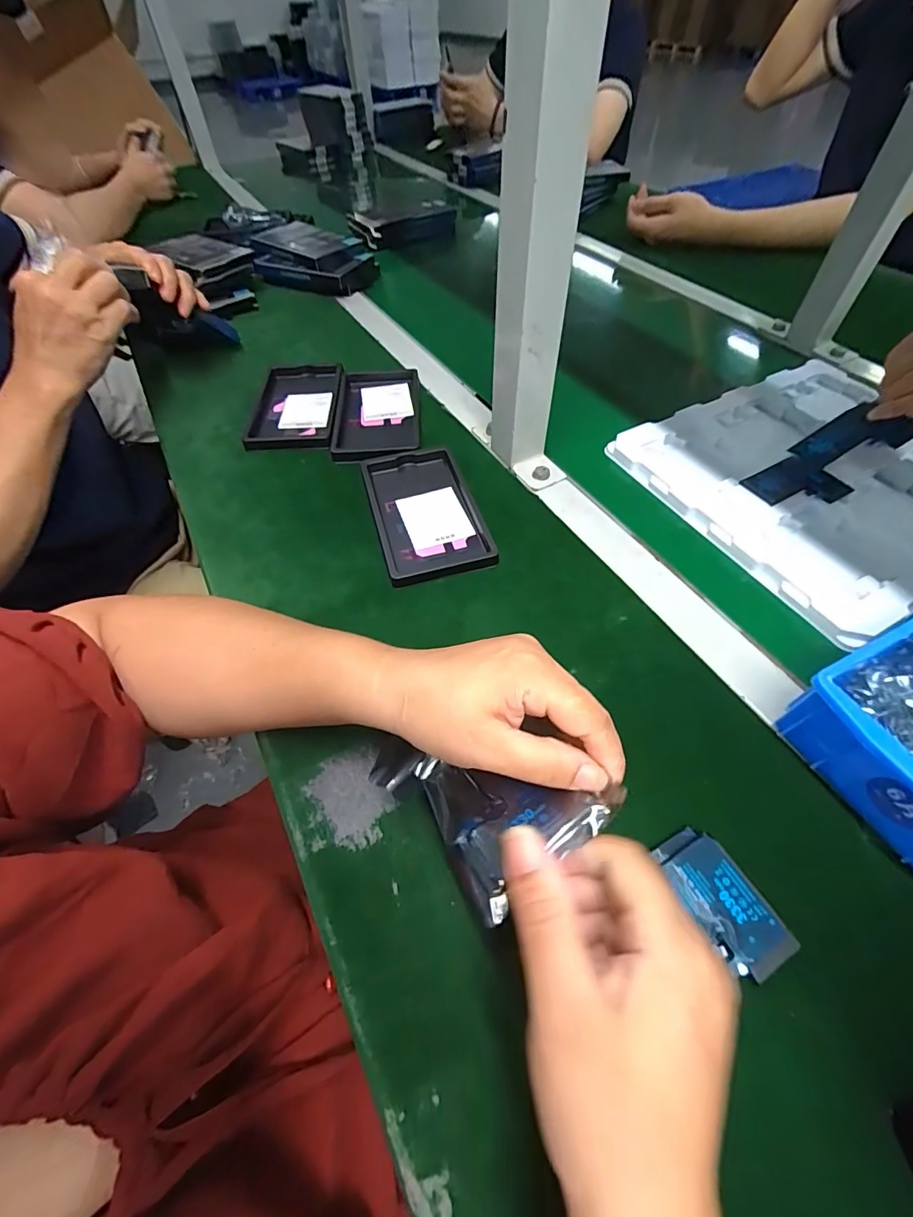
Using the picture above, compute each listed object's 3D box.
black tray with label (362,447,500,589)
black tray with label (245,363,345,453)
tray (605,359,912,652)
[{"bbox_3d":[-0.028,-0.090,0.418,0.091,0.012,0.160,-13,55,-8],"label":"black tray with label"},{"bbox_3d":[-0.184,-0.233,0.523,0.098,0.010,0.164,-3,54,-1],"label":"black tray with label"},{"bbox_3d":[0.359,-0.133,0.440,0.320,0.017,0.275,-24,58,-16],"label":"tray"}]

